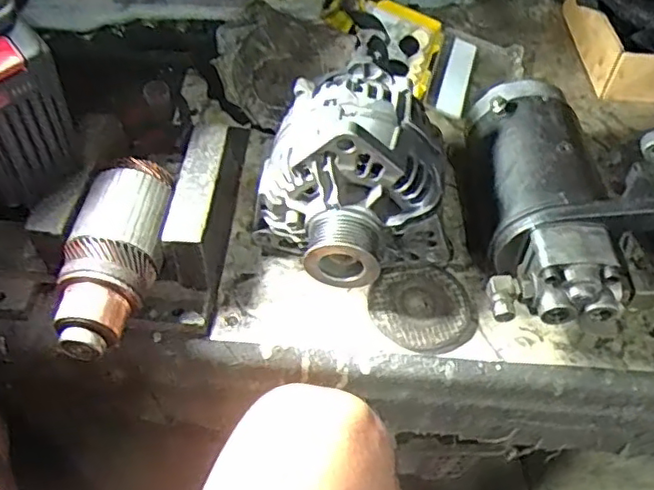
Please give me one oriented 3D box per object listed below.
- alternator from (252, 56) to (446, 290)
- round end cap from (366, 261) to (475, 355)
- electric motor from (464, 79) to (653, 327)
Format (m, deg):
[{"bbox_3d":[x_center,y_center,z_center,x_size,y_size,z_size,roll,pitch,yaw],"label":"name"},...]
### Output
[{"bbox_3d":[0.022,-0.051,0.556,0.150,0.161,0.170,19,54,11],"label":"alternator"},{"bbox_3d":[0.088,0.056,0.570,0.094,0.018,0.082,-1,52,-4],"label":"round end cap"},{"bbox_3d":[0.207,-0.031,0.585,0.136,0.116,0.238,4,52,0],"label":"electric motor"}]

